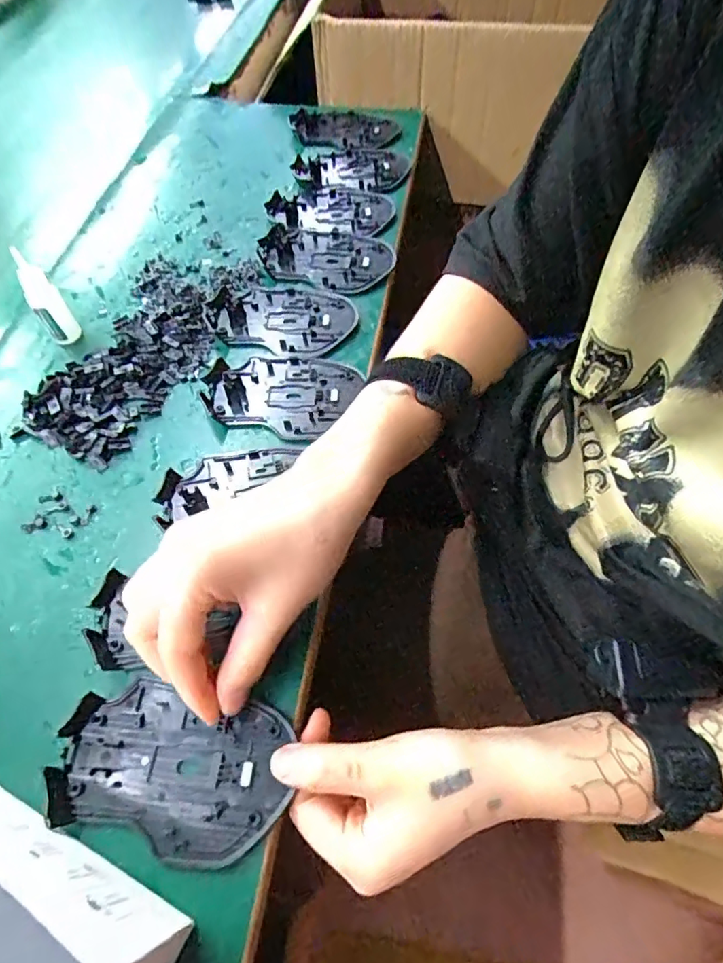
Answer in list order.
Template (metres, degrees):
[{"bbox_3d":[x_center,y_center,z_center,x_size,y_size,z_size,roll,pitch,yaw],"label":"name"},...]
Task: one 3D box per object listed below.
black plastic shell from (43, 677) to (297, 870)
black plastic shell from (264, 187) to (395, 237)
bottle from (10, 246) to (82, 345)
[{"bbox_3d":[-0.093,0.140,0.254,0.109,0.011,0.069,9,59,7],"label":"black plastic shell"},{"bbox_3d":[-0.030,-0.262,0.496,0.116,0.011,0.075,7,59,6],"label":"black plastic shell"},{"bbox_3d":[-0.233,-0.134,0.382,0.021,0.074,0.016,-37,65,-19],"label":"bottle"}]

